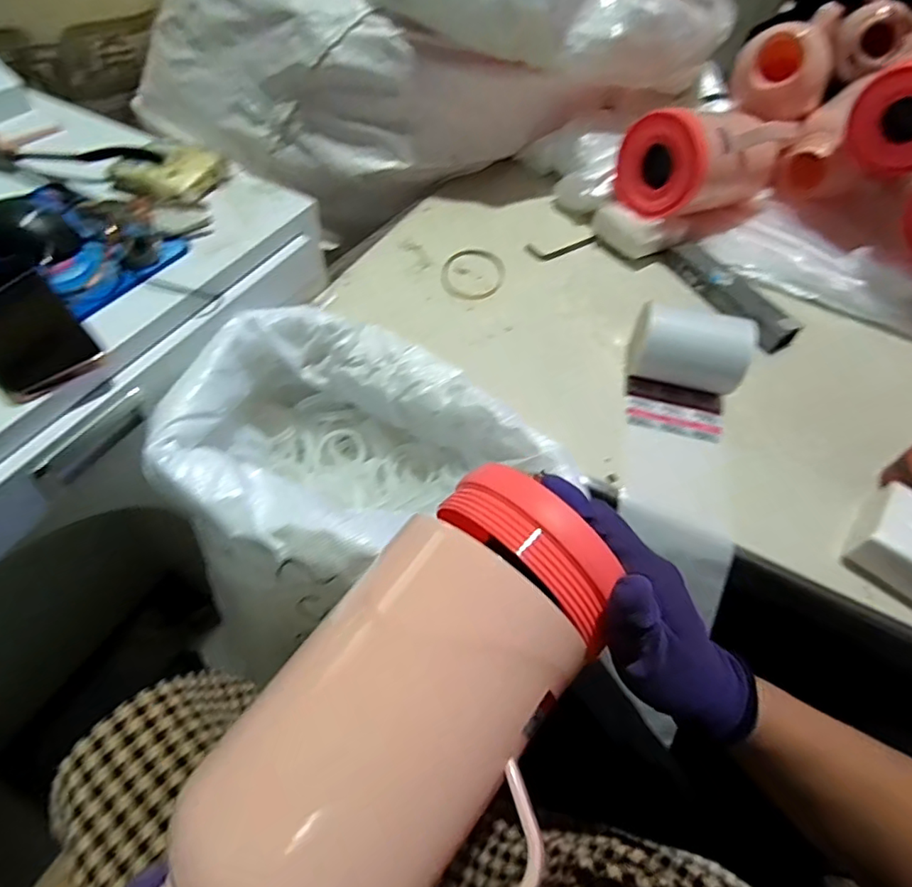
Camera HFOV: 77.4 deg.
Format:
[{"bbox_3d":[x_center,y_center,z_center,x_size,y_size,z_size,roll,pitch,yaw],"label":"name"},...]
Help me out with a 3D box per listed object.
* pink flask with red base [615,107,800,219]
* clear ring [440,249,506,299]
[{"bbox_3d":[0.356,-0.413,0.808,0.231,0.116,0.121,-24,60,-22],"label":"pink flask with red base"},{"bbox_3d":[0.023,-0.227,0.763,0.085,0.009,0.099,6,53,-1],"label":"clear ring"}]

